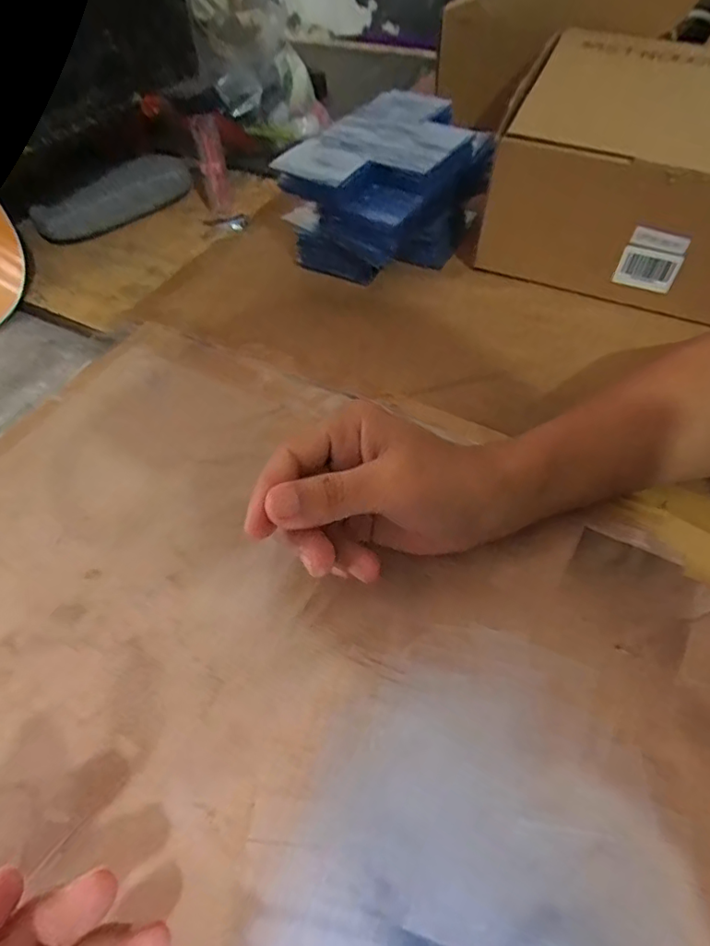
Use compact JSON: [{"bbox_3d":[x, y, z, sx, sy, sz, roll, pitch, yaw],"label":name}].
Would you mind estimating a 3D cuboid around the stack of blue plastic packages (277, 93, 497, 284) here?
[{"bbox_3d":[0.030,-0.239,0.471,0.114,0.091,0.165,34,61,27],"label":"stack of blue plastic packages"}]

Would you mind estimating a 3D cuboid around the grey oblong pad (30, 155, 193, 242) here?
[{"bbox_3d":[-0.231,-0.274,0.557,0.165,0.037,0.048,-37,58,-23],"label":"grey oblong pad"}]

